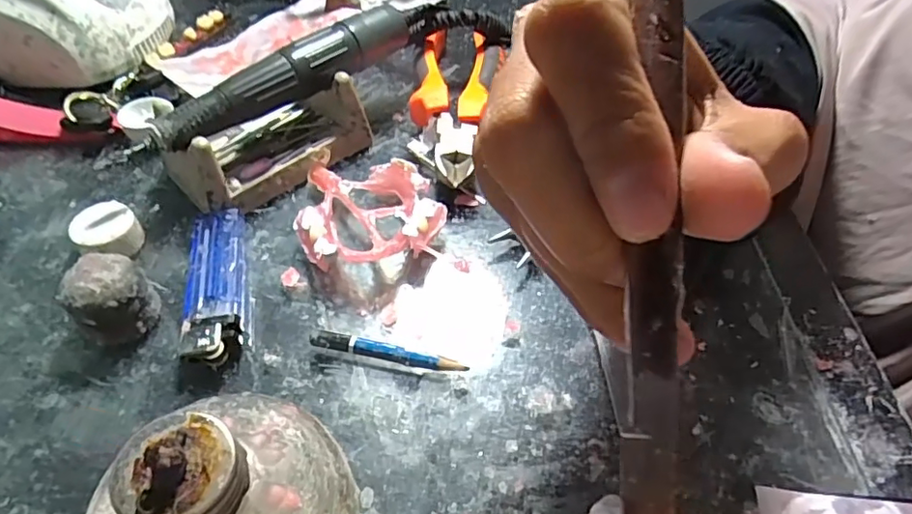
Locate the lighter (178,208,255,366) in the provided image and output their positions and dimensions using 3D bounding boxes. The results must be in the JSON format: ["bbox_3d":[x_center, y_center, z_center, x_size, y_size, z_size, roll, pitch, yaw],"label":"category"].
[{"bbox_3d":[-0.107,0.011,0.260,0.026,0.014,0.083,-11,52,-11],"label":"lighter"}]

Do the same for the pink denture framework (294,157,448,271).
[{"bbox_3d":[-0.042,-0.021,0.284,0.069,0.020,0.070,-3,51,-4],"label":"pink denture framework"}]

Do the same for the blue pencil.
[{"bbox_3d":[-0.029,0.041,0.241,0.065,0.009,0.007,11,51,7],"label":"blue pencil"}]

